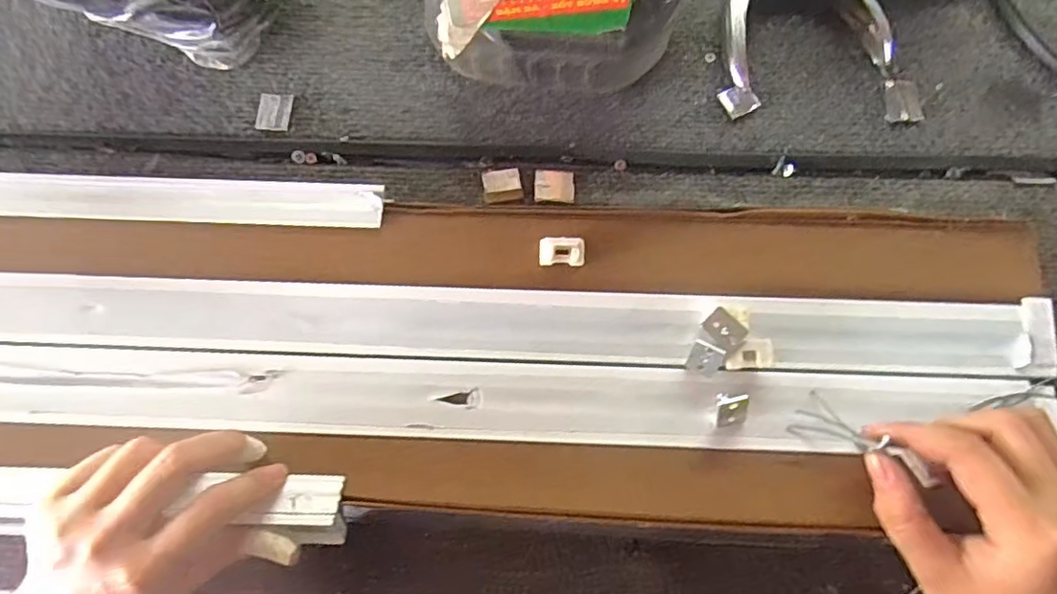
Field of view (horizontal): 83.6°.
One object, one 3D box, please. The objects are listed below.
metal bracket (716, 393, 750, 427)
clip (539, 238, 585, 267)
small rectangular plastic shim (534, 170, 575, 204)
[{"bbox_3d":[0.104,0.058,0.302,0.015,0.015,0.016,-9,80,-1],"label":"metal bracket"},{"bbox_3d":[0.019,-0.025,0.326,0.025,0.005,0.015,1,80,1],"label":"clip"},{"bbox_3d":[0.016,-0.068,0.359,0.024,0.004,0.020,2,80,1],"label":"small rectangular plastic shim"}]

